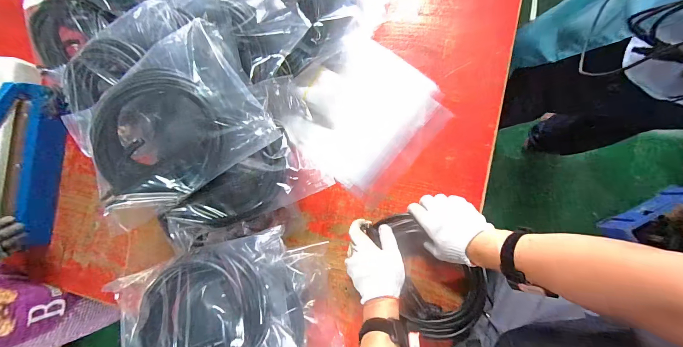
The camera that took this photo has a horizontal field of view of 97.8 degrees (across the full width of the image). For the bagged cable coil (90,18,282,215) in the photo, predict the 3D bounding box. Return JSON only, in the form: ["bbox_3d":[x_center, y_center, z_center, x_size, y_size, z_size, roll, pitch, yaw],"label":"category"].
[{"bbox_3d":[-0.302,-0.090,0.539,0.309,0.075,0.249,-32,82,6],"label":"bagged cable coil"}]

